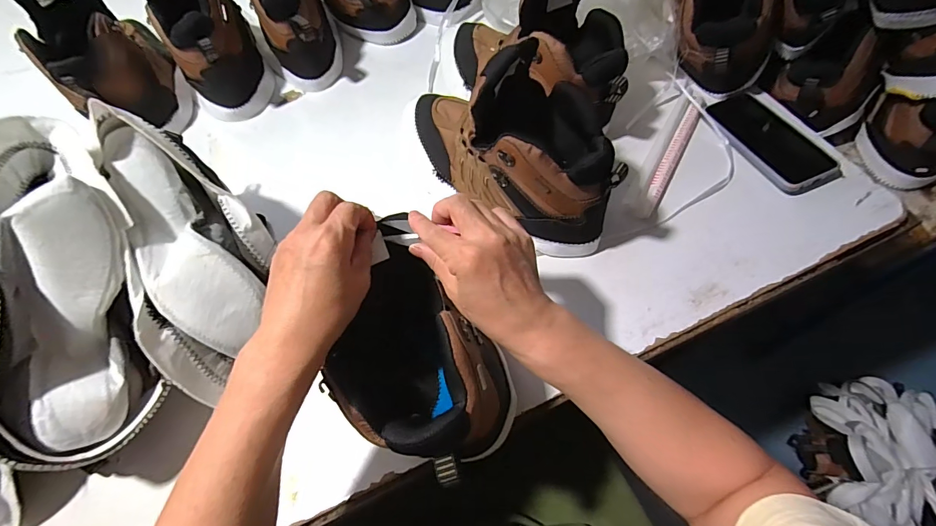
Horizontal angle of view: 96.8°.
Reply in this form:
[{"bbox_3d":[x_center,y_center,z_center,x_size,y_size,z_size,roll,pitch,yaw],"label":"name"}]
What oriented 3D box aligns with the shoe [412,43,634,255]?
[{"bbox_3d":[0.032,-0.139,0.449,0.285,0.182,0.104,32,68,18],"label":"shoe"}]

